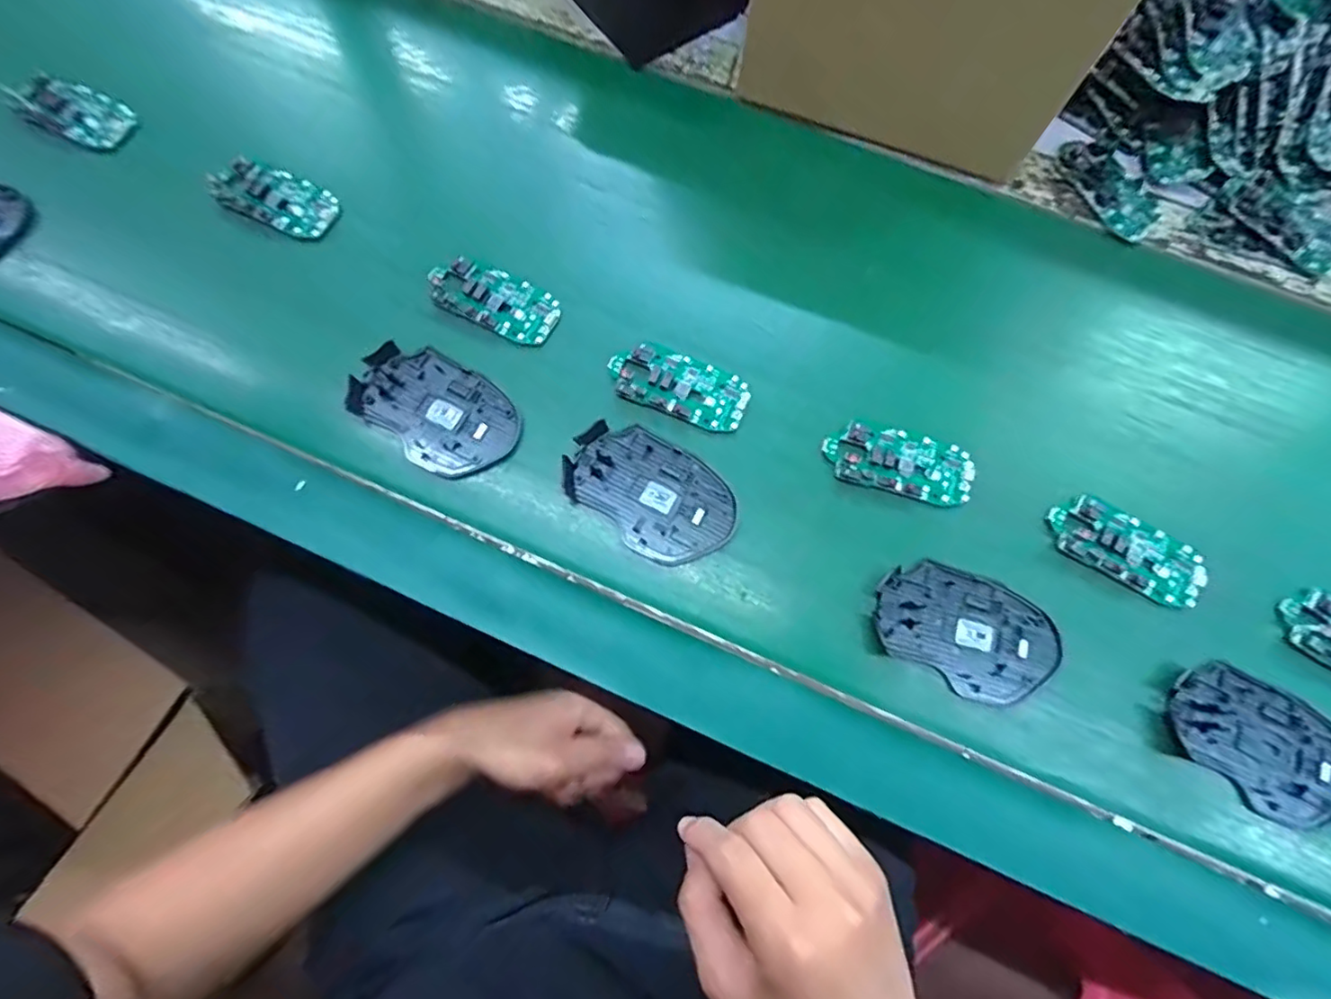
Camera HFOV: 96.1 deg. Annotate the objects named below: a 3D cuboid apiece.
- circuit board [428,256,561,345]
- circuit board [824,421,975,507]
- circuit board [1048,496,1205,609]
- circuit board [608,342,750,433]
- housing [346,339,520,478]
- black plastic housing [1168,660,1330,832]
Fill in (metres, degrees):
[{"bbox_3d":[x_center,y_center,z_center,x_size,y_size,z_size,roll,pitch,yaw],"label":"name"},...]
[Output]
[{"bbox_3d":[-0.123,-0.145,0.428,0.092,0.017,0.046,22,76,5],"label":"circuit board"},{"bbox_3d":[0.158,-0.026,0.401,0.098,0.006,0.045,12,75,2],"label":"circuit board"},{"bbox_3d":[0.301,0.032,0.389,0.098,0.009,0.046,28,76,6],"label":"circuit board"},{"bbox_3d":[0.009,-0.080,0.414,0.096,0.008,0.046,19,75,4],"label":"circuit board"},{"bbox_3d":[-0.157,-0.062,0.409,0.114,0.011,0.072,38,77,8],"label":"housing"},{"bbox_3d":[0.359,0.146,0.358,0.109,0.006,0.071,36,77,8],"label":"black plastic housing"}]

